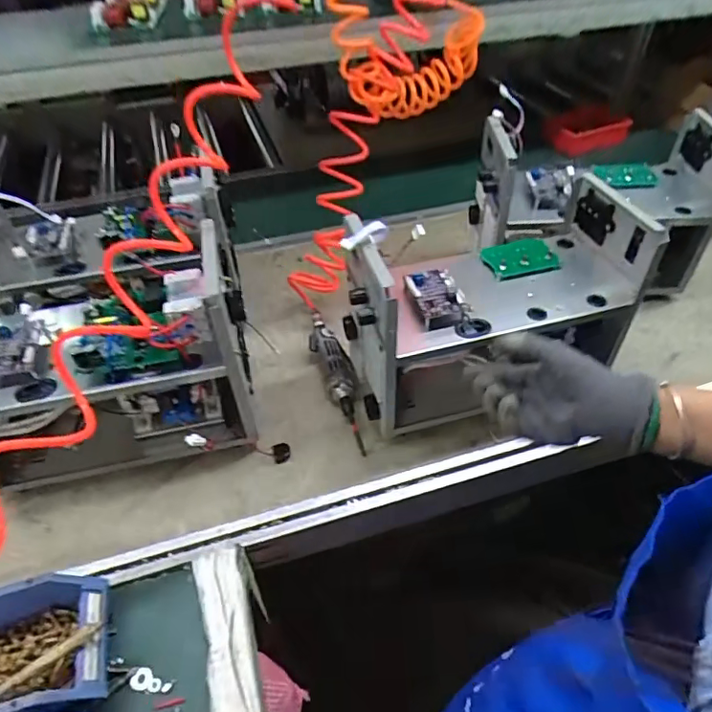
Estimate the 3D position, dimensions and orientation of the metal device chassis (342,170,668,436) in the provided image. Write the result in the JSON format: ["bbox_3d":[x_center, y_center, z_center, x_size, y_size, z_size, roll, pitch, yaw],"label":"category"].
[{"bbox_3d":[0.175,-0.071,0.761,0.386,0.259,0.177,-13,46,-10],"label":"metal device chassis"}]

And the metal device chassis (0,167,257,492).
[{"bbox_3d":[-0.376,-0.067,0.793,0.400,0.267,0.416,-9,46,-7],"label":"metal device chassis"}]

